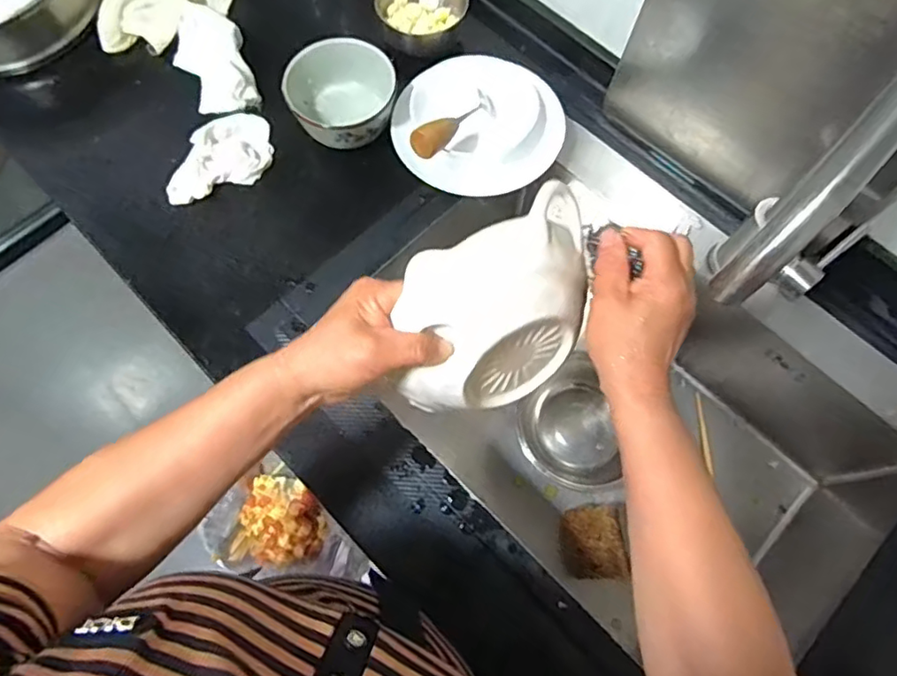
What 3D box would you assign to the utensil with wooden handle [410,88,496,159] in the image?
[{"bbox_3d":[0.008,-0.238,0.648,0.034,0.031,0.143,32,47,10],"label":"utensil with wooden handle"}]

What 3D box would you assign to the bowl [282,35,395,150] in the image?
[{"bbox_3d":[-0.121,-0.271,0.669,0.118,0.068,0.115,0,69,-1],"label":"bowl"}]

